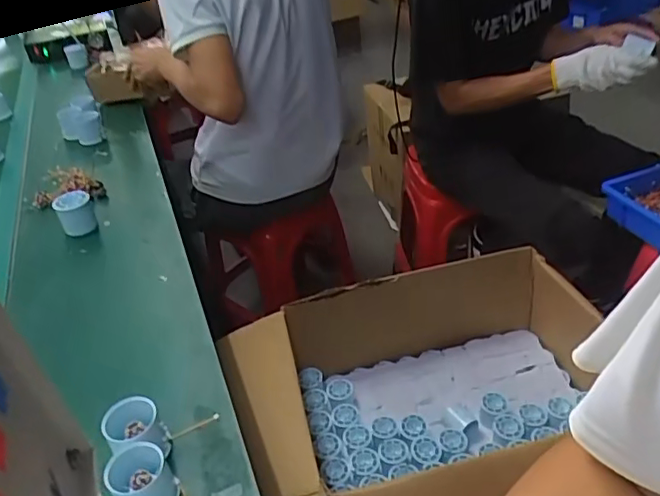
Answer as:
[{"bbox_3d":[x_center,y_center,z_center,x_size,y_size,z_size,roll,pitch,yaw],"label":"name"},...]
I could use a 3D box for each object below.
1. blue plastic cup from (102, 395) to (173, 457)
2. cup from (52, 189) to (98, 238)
[{"bbox_3d":[-0.188,0.187,0.566,0.051,0.064,0.051,-5,37,4],"label":"blue plastic cup"},{"bbox_3d":[-0.414,-0.058,0.939,0.053,0.062,0.046,-19,38,-14],"label":"cup"}]

